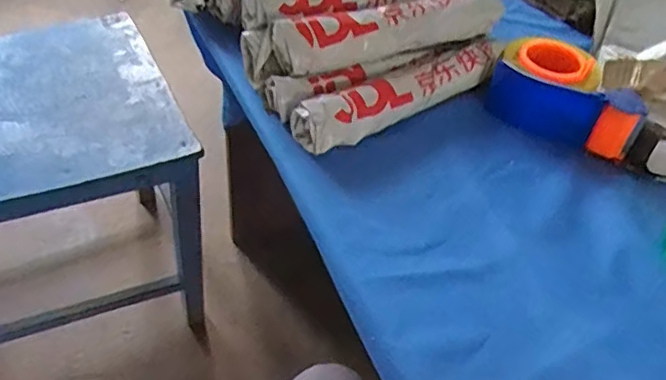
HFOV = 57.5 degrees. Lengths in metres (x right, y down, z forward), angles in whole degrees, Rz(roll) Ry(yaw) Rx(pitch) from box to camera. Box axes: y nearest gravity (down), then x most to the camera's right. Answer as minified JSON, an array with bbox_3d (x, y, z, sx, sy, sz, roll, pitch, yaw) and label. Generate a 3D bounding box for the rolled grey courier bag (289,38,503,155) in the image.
[{"bbox_3d":[0.072,-0.100,0.630,0.248,0.047,0.049,-24,53,-26],"label":"rolled grey courier bag"}]

